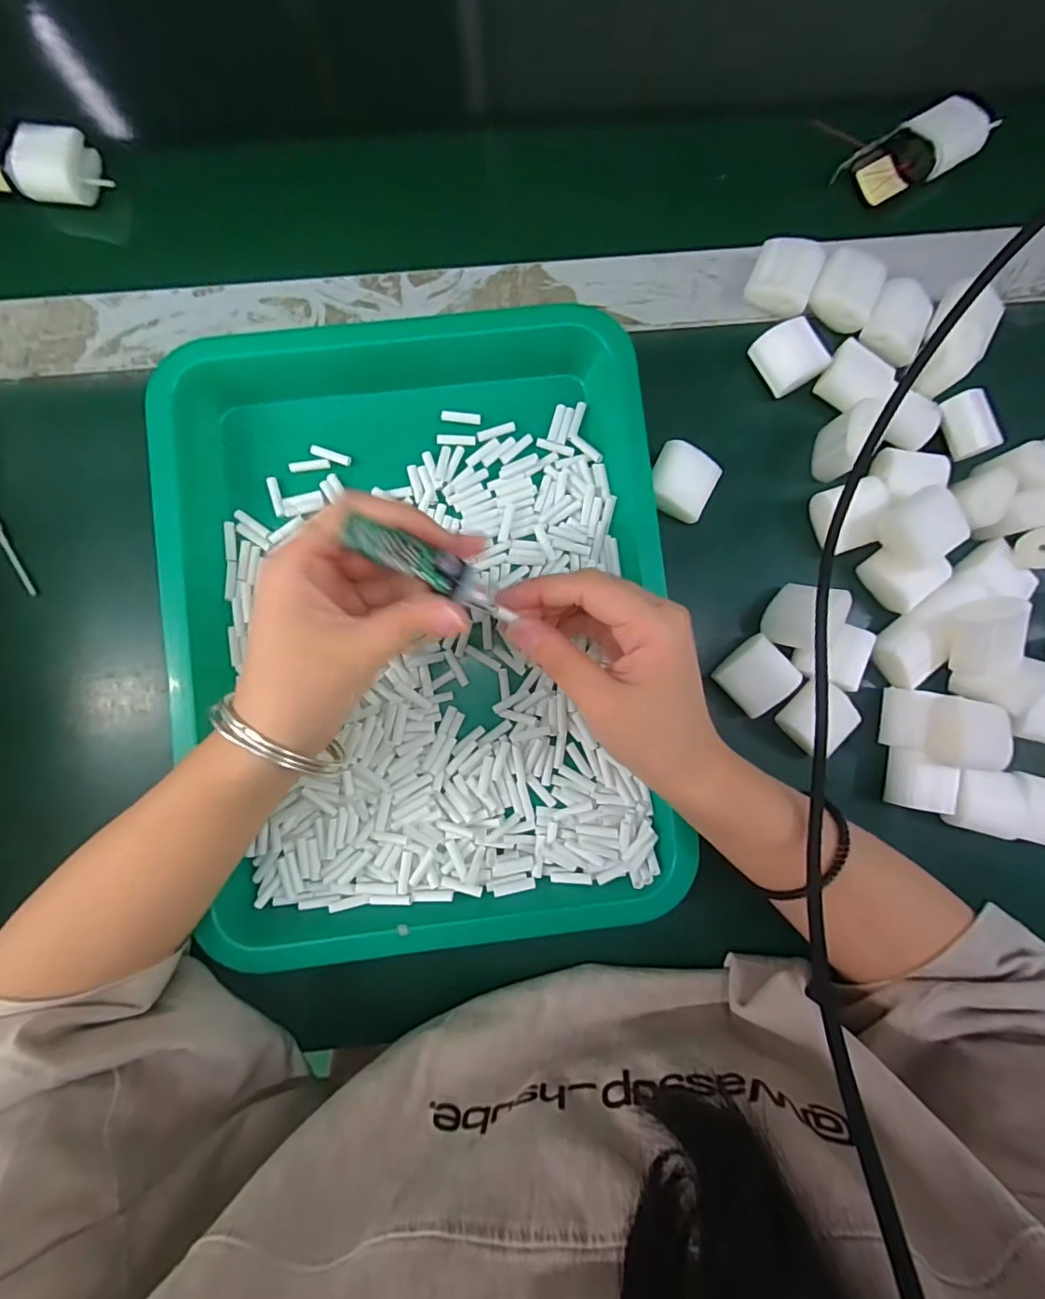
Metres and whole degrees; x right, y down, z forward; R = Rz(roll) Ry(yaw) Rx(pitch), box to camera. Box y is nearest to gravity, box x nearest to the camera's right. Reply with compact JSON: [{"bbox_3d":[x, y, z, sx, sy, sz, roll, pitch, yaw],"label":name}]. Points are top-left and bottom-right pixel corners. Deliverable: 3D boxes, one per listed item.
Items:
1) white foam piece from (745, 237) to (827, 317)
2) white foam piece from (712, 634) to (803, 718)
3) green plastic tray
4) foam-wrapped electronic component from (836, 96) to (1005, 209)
[{"bbox_3d":[0.155,-0.222,0.312,0.036,0.019,0.038,22,85,2],"label":"white foam piece"},{"bbox_3d":[0.131,0.015,0.299,0.036,0.021,0.036,-42,86,-4],"label":"white foam piece"},{"bbox_3d":[-0.053,-0.018,0.283,0.254,0.030,0.350,-6,85,-1],"label":"green plastic tray"},{"bbox_3d":[0.246,-0.313,0.329,0.088,0.016,0.041,-21,85,11],"label":"foam-wrapped electronic component"}]

